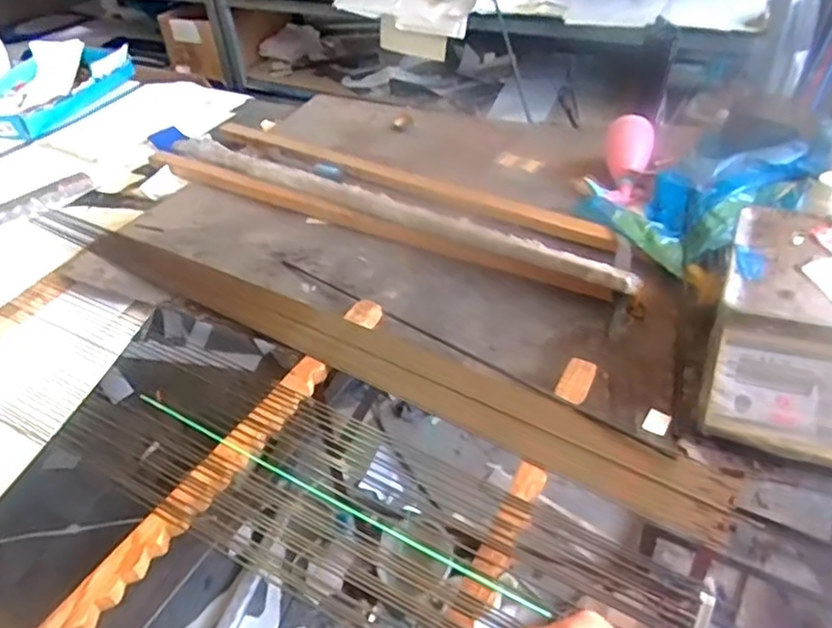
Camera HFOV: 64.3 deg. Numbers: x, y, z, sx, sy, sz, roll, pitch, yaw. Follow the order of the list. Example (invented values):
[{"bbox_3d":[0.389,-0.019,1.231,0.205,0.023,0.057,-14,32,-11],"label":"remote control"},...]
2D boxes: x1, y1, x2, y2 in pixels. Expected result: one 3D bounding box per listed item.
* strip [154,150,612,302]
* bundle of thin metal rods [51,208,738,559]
[{"bbox_3d":[-0.113,-0.171,1.145,0.939,0.062,0.049,19,45,26],"label":"strip"},{"bbox_3d":[-0.158,0.009,0.916,1.135,0.043,0.101,21,46,28],"label":"bundle of thin metal rods"}]

